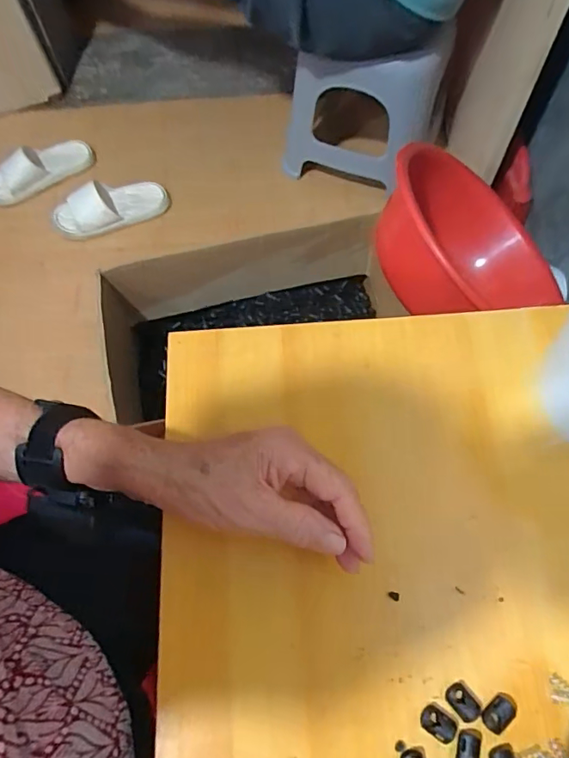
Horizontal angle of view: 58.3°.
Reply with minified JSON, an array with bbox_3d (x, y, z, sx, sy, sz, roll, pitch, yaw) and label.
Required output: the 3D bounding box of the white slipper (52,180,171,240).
[{"bbox_3d":[-0.374,-0.375,1.086,0.244,0.068,0.103,-25,68,-9],"label":"white slipper"}]

